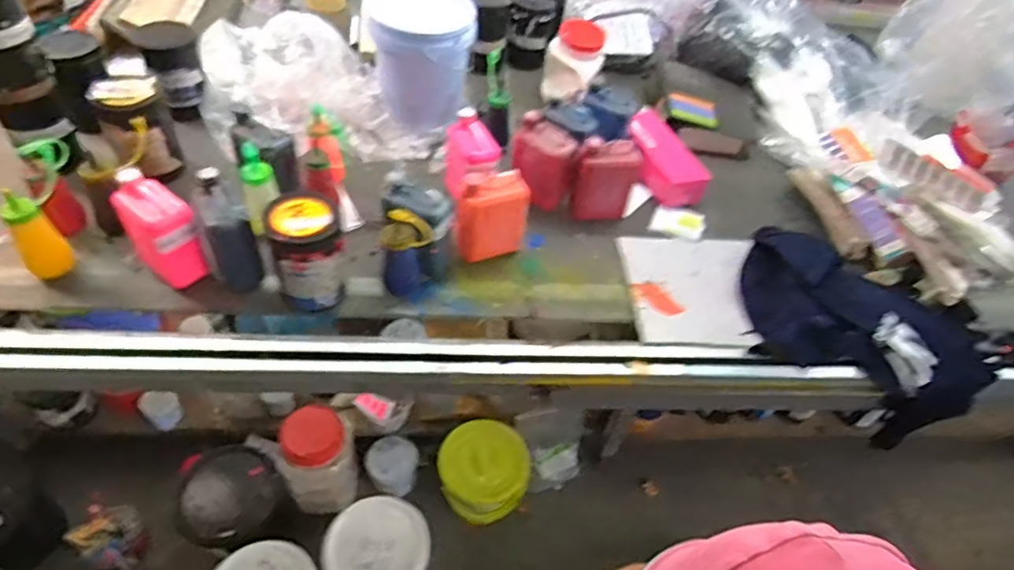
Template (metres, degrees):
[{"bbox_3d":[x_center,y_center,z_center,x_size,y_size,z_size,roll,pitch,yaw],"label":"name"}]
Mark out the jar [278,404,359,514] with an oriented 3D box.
[{"bbox_3d":[-0.447,0.419,1.446,0.146,0.316,0.151,5,48,-5],"label":"jar"}]

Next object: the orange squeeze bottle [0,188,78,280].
[{"bbox_3d":[-0.709,-0.072,0.909,0.056,0.135,0.063,37,53,23],"label":"orange squeeze bottle"}]

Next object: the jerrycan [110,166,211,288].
[{"bbox_3d":[-0.528,-0.087,0.926,0.088,0.150,0.121,-31,60,-31],"label":"jerrycan"}]

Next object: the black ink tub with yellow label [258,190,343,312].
[{"bbox_3d":[-0.298,-0.041,0.930,0.104,0.185,0.102,5,48,-5],"label":"black ink tub with yellow label"}]

